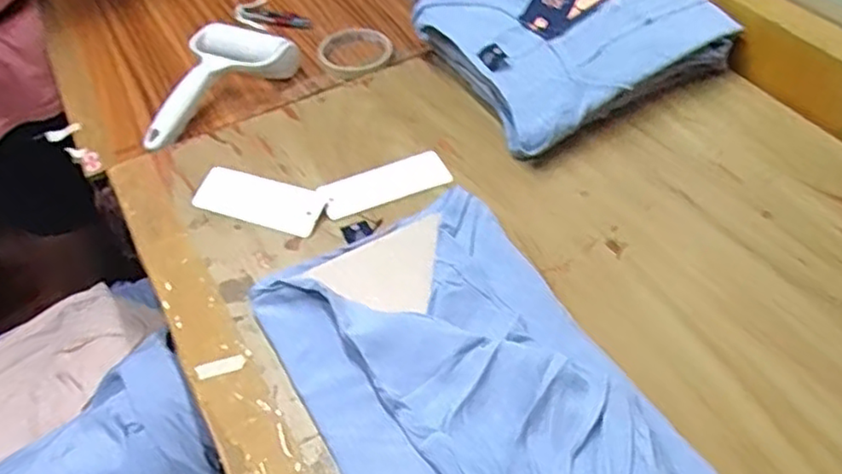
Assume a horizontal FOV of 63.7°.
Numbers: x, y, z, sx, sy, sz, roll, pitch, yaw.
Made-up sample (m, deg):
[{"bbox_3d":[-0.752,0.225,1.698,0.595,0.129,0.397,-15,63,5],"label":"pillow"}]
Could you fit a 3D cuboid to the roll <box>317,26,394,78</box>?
[{"bbox_3d":[-0.074,-0.211,0.762,0.075,0.014,0.074,-2,48,2],"label":"roll"}]

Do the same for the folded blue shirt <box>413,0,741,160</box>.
[{"bbox_3d":[0.159,-0.205,0.704,0.257,0.079,0.212,-23,51,-17],"label":"folded blue shirt"}]

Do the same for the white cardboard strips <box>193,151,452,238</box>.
[{"bbox_3d":[-0.087,-0.038,0.614,0.224,0.011,0.078,-5,55,-5],"label":"white cardboard strips"}]

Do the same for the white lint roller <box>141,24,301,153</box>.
[{"bbox_3d":[-0.205,-0.160,0.698,0.118,0.051,0.169,6,49,8],"label":"white lint roller"}]

